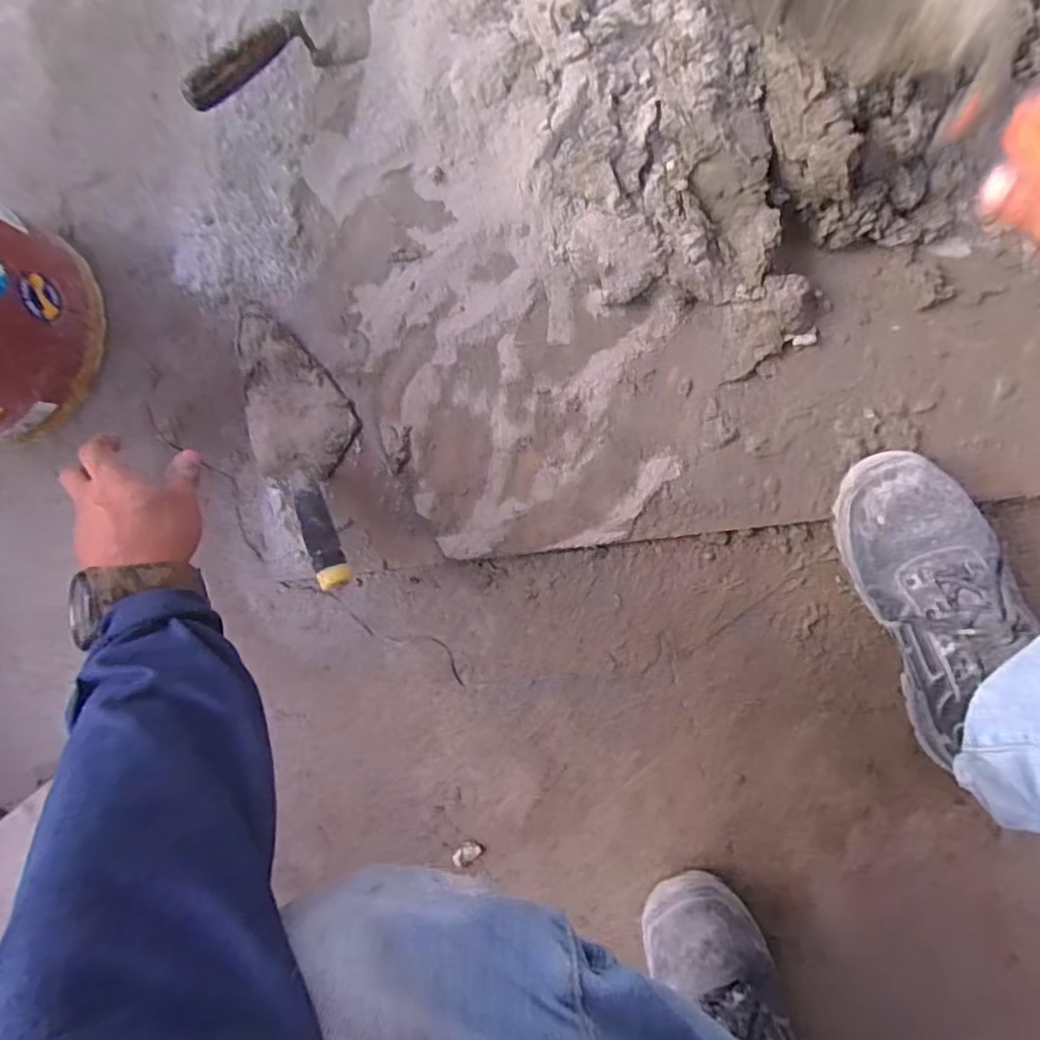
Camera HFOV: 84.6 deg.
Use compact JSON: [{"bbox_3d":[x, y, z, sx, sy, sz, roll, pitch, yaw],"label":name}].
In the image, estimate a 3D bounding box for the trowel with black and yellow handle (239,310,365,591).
[{"bbox_3d":[-0.217,-0.075,0.561,0.114,0.063,0.321,-29,64,8],"label":"trowel with black and yellow handle"}]

